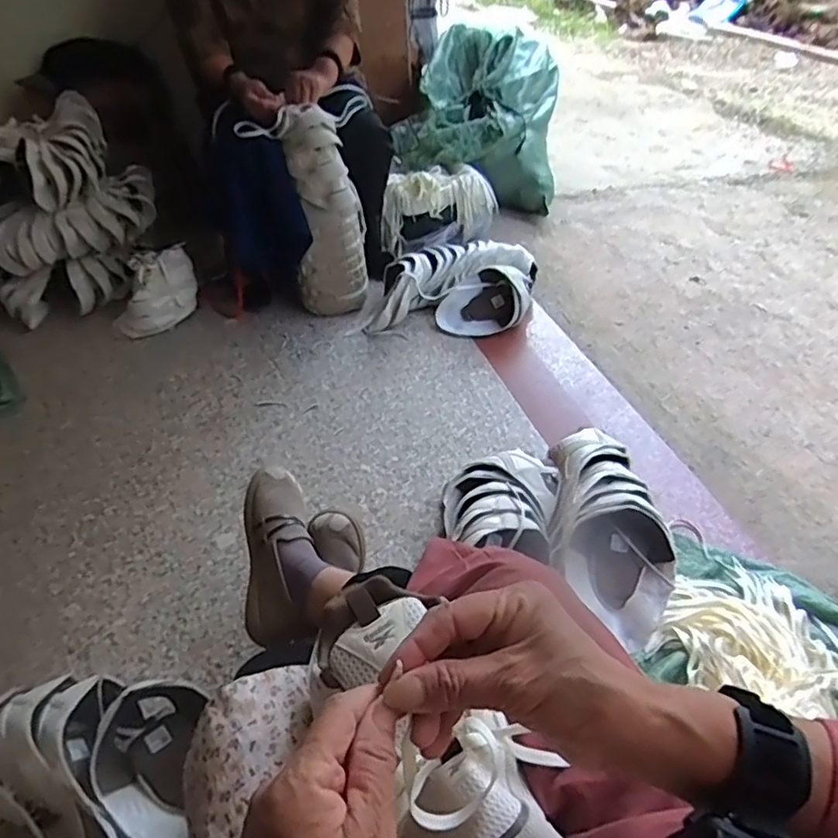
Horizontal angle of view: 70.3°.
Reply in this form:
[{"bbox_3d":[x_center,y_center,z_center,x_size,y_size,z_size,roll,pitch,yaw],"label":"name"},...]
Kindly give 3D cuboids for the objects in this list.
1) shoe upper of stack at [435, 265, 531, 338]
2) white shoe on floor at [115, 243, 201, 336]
[{"bbox_3d":[0.160,-0.275,1.430,0.223,0.122,0.098,-17,45,-12],"label":"shoe upper of stack"},{"bbox_3d":[-0.658,-0.315,1.487,0.125,0.147,0.225,20,49,23],"label":"white shoe on floor"}]

